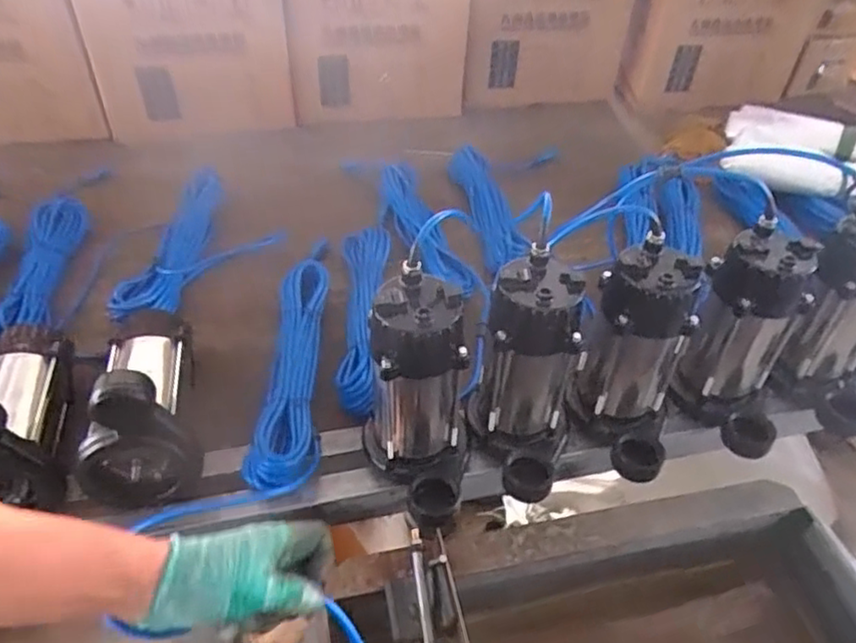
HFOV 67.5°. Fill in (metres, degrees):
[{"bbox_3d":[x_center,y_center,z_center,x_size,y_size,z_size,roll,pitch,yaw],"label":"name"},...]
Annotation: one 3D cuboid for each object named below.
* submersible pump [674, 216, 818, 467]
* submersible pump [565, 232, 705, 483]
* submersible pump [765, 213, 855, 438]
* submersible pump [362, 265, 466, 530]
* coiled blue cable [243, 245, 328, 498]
[{"bbox_3d":[0.383,0.025,0.750,0.108,0.230,0.146,-31,53,-30],"label":"submersible pump"},{"bbox_3d":[0.229,0.047,0.714,0.114,0.231,0.135,14,45,12],"label":"submersible pump"},{"bbox_3d":[0.508,0.010,0.769,0.132,0.227,0.101,28,49,25],"label":"submersible pump"},{"bbox_3d":[-0.011,0.083,0.662,0.116,0.228,0.147,2,44,0],"label":"submersible pump"},{"bbox_3d":[-0.176,0.044,0.838,0.076,0.045,0.396,-1,44,-4],"label":"coiled blue cable"}]

